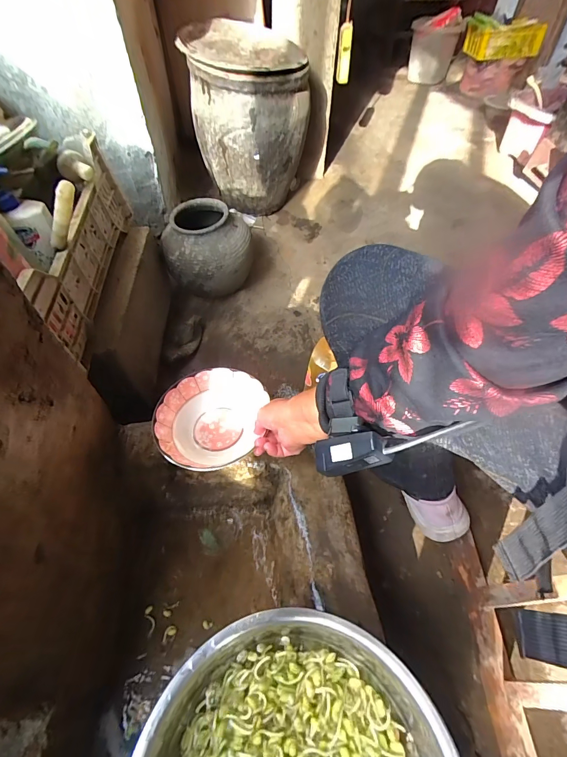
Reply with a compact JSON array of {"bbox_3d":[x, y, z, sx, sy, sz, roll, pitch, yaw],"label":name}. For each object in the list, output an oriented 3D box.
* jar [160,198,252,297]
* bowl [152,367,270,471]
[{"bbox_3d":[-0.196,-0.325,0.913,0.201,0.184,0.197,1,51,-1],"label":"jar"},{"bbox_3d":[-0.112,0.059,0.541,0.149,0.046,0.167,33,58,22],"label":"bowl"}]

